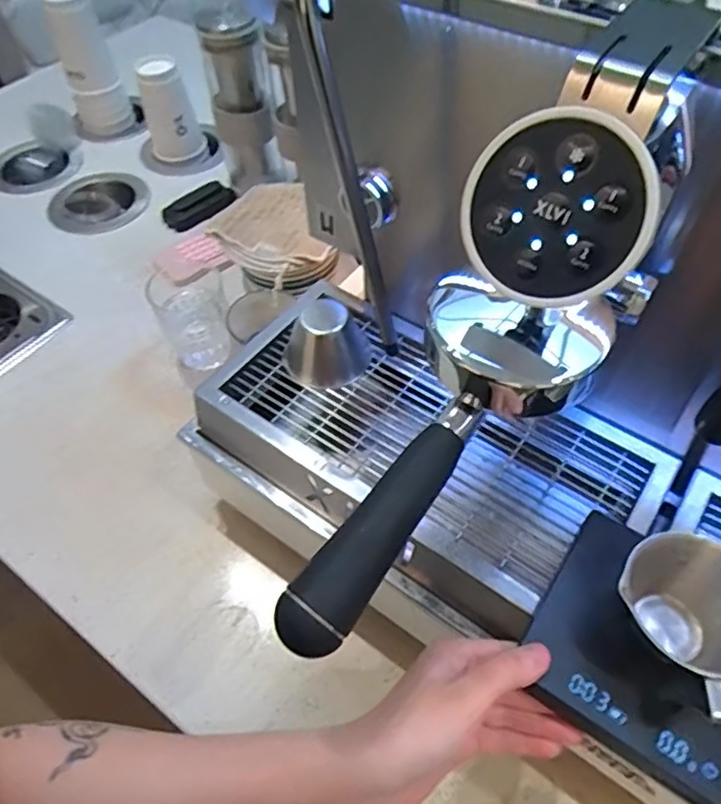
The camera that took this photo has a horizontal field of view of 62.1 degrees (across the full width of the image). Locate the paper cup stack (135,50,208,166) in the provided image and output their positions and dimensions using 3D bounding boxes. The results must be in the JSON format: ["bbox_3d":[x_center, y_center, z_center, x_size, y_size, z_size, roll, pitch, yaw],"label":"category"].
[{"bbox_3d":[-0.305,-0.466,0.962,0.085,0.153,0.098,-13,55,-8],"label":"paper cup stack"}]

